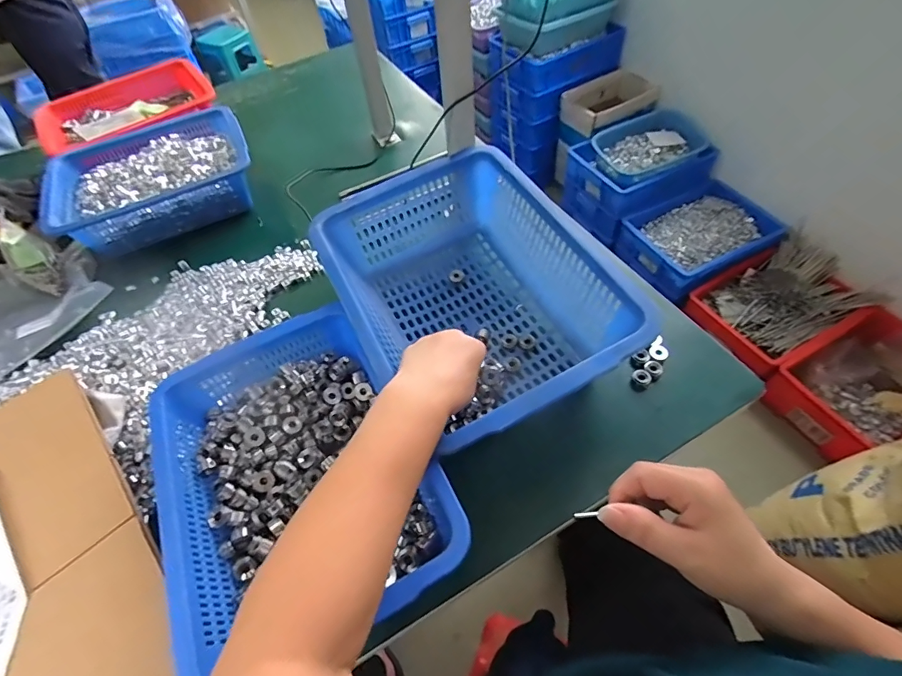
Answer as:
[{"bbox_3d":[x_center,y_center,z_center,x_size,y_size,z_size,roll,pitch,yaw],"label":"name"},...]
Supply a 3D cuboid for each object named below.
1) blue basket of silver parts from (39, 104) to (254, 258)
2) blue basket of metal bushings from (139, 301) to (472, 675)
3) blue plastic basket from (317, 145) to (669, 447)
[{"bbox_3d":[-0.506,-0.279,0.772,0.311,0.089,0.241,-23,56,-11],"label":"blue basket of silver parts"},{"bbox_3d":[-0.150,0.127,0.440,0.230,0.079,0.321,-26,56,-13],"label":"blue basket of metal bushings"},{"bbox_3d":[0.012,-0.049,0.529,0.256,0.129,0.354,-25,56,-12],"label":"blue plastic basket"}]

